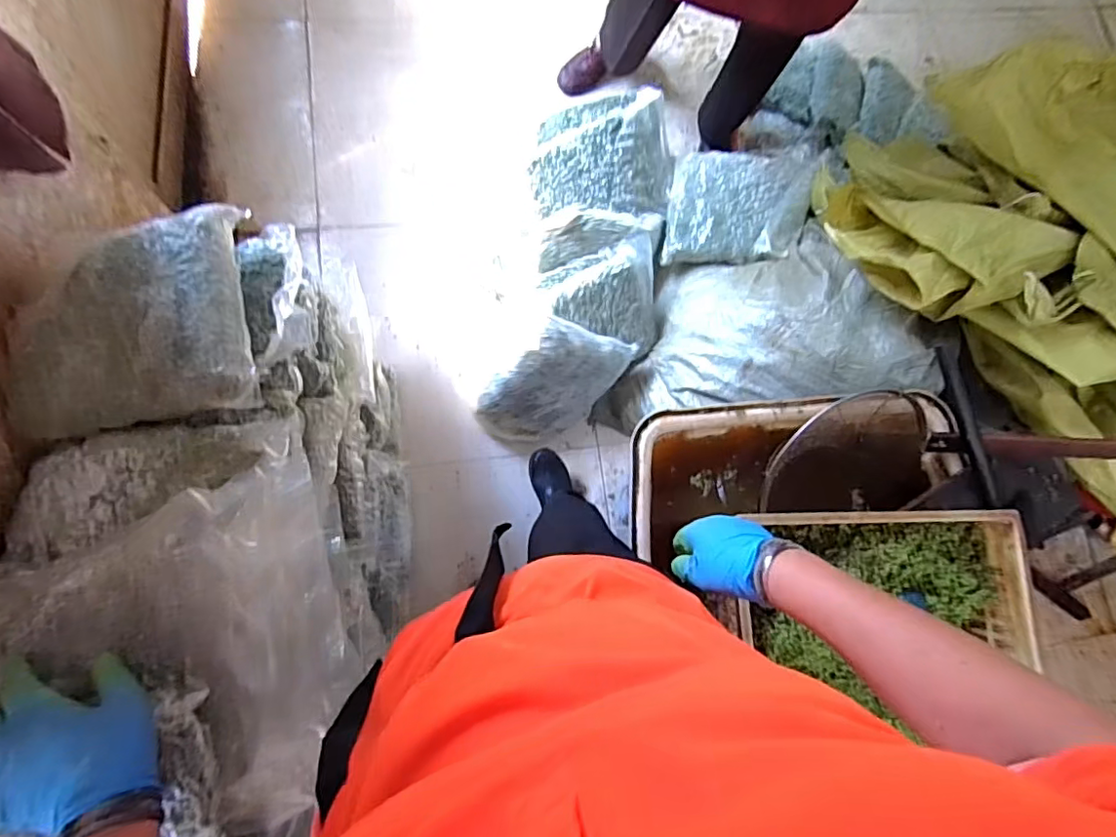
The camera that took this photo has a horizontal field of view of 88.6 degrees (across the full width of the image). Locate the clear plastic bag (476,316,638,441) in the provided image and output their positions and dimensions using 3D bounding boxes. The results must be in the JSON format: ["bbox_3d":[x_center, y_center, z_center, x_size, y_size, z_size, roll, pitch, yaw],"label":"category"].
[{"bbox_3d":[-0.001,-0.074,1.210,0.172,0.231,0.318,44,81,2],"label":"clear plastic bag"}]

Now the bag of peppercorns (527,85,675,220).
[{"bbox_3d":[0.100,-0.586,1.254,0.304,0.086,0.264,0,82,-4],"label":"bag of peppercorns"}]

